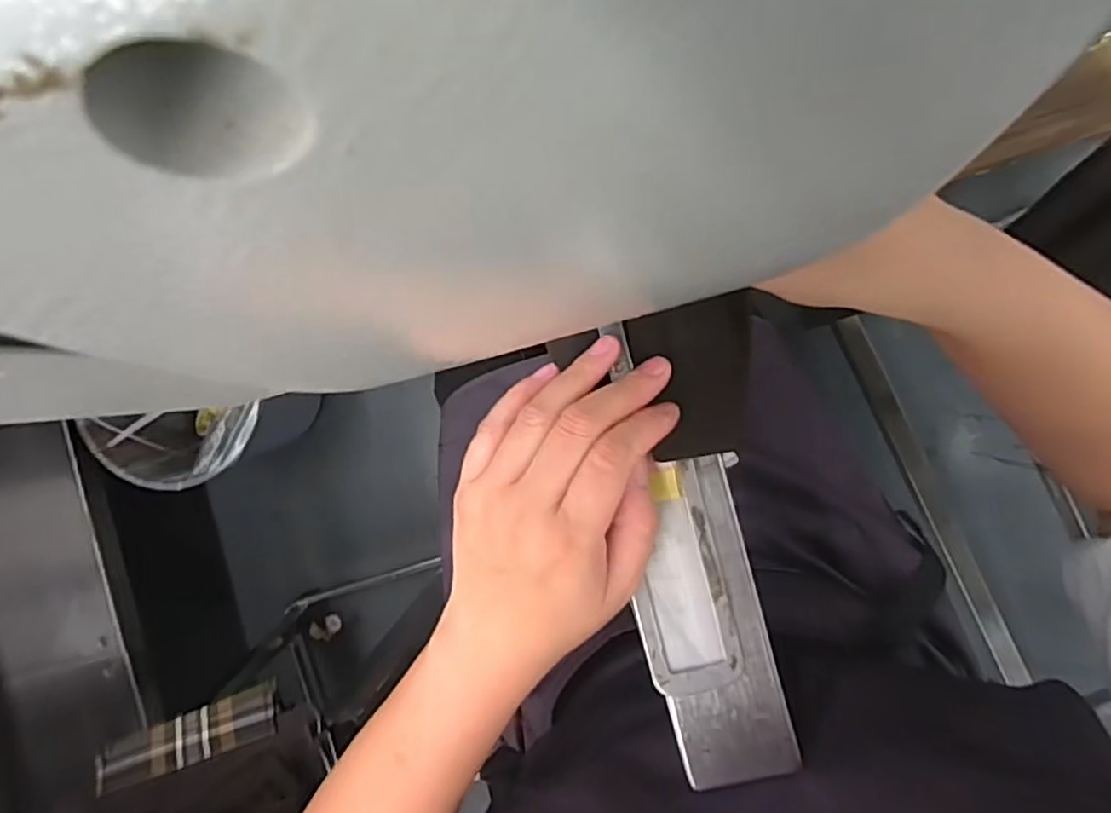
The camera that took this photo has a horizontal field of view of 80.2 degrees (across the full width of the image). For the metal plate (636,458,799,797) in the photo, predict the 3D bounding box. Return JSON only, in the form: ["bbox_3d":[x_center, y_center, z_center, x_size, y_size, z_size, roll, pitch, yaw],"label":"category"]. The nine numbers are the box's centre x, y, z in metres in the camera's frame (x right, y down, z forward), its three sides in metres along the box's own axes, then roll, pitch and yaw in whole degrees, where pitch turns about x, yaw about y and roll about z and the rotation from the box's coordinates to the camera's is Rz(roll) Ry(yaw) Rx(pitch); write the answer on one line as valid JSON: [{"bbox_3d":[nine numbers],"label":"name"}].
[{"bbox_3d":[0.066,0.094,0.289,0.055,0.005,0.140,-10,91,5],"label":"metal plate"}]

